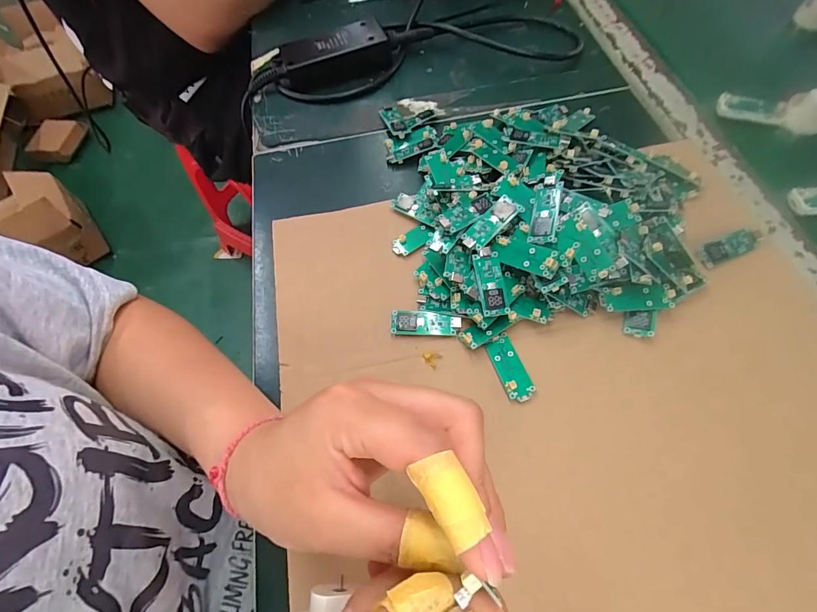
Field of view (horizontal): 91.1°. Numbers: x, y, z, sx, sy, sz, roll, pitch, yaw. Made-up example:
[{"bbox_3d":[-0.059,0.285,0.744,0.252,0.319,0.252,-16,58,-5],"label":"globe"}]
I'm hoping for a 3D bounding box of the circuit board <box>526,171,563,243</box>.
[{"bbox_3d":[0.100,-0.071,0.293,0.020,0.007,0.054,2,71,33],"label":"circuit board"}]

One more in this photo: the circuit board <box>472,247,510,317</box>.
[{"bbox_3d":[0.060,-0.018,0.292,0.020,0.005,0.050,-8,74,0],"label":"circuit board"}]

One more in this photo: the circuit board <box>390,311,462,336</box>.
[{"bbox_3d":[0.013,0.013,0.298,0.051,0.006,0.019,0,62,4],"label":"circuit board"}]

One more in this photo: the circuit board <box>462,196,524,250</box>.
[{"bbox_3d":[0.062,-0.062,0.300,0.051,0.004,0.017,-42,75,-6],"label":"circuit board"}]

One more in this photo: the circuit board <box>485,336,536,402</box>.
[{"bbox_3d":[0.071,0.044,0.281,0.021,0.007,0.046,-20,62,-7],"label":"circuit board"}]

